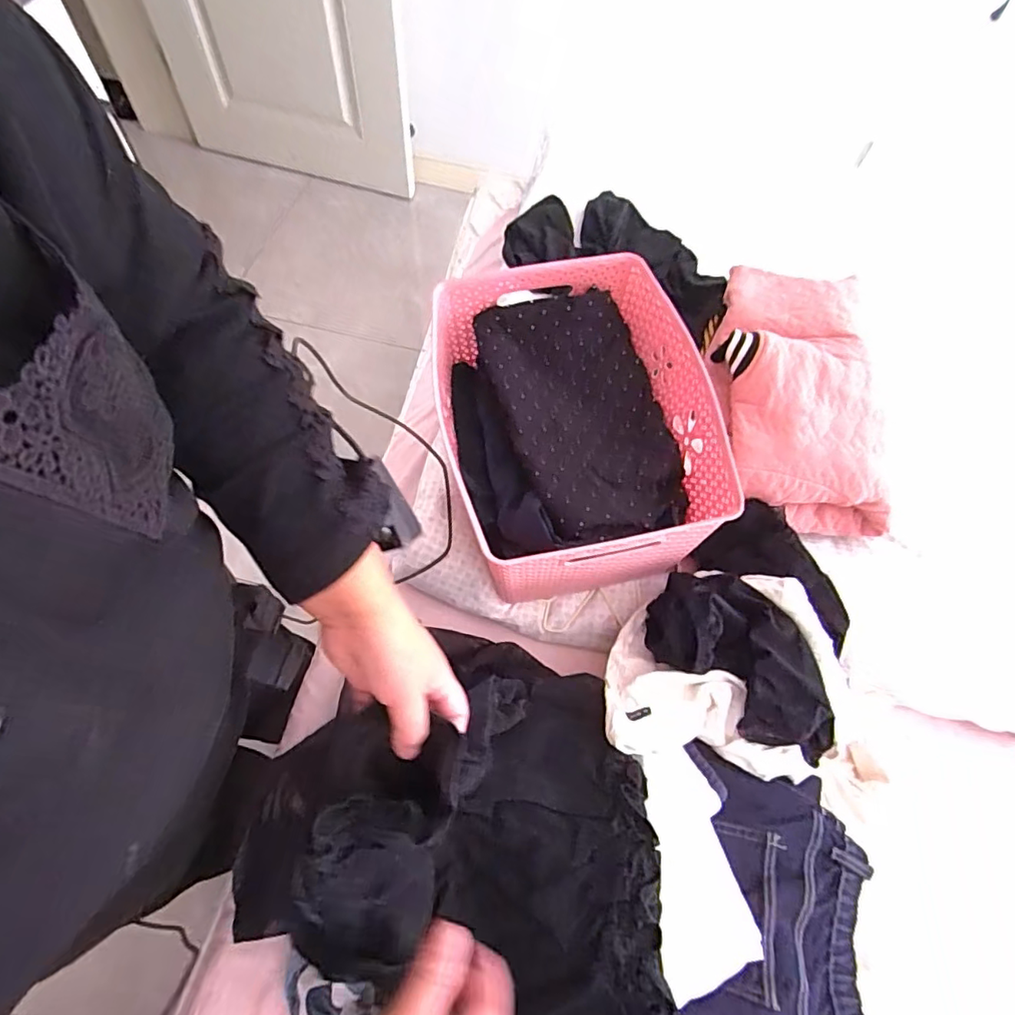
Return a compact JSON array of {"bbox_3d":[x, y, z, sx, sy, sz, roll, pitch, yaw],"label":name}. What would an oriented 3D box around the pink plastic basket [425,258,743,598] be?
[{"bbox_3d":[0.079,-0.099,0.761,0.310,0.202,0.396,-9,62,-9],"label":"pink plastic basket"}]

